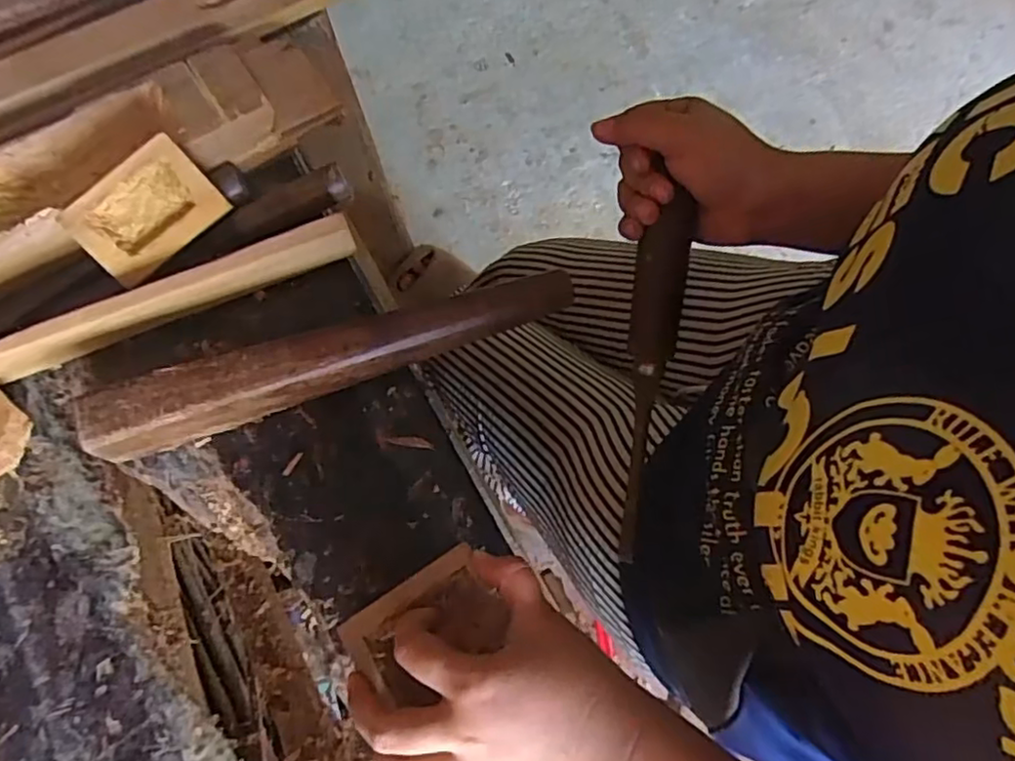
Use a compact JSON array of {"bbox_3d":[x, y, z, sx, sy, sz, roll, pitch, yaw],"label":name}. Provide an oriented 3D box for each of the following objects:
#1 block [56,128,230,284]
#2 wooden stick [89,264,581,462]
[{"bbox_3d":[-0.252,-0.119,0.449,0.092,0.015,0.065,-42,108,-5],"label":"block"},{"bbox_3d":[-0.113,-0.018,0.447,0.328,0.038,0.037,-18,73,-11],"label":"wooden stick"}]

